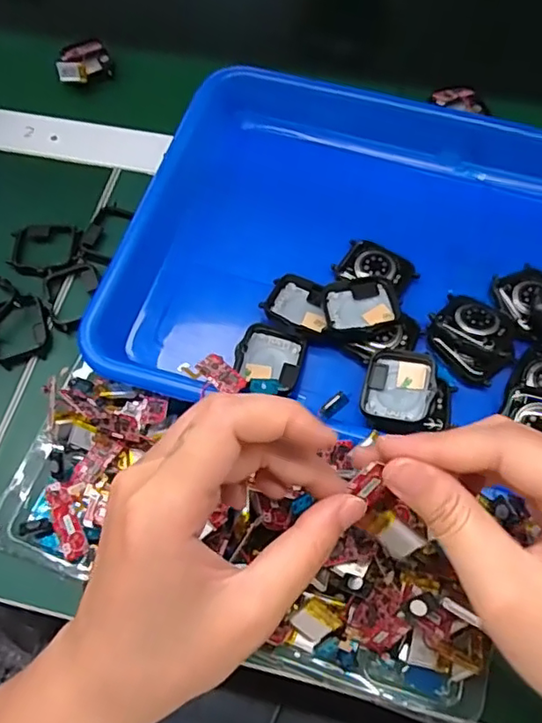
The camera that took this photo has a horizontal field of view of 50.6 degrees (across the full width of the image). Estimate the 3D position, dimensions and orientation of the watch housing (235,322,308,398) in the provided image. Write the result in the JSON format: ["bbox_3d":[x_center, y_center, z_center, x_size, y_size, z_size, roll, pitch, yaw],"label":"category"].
[{"bbox_3d":[-0.001,-0.001,0.325,0.037,0.016,0.042,15,66,9],"label":"watch housing"}]

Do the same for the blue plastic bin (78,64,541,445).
[{"bbox_3d":[0.082,-0.061,0.359,0.322,0.052,0.257,16,66,9],"label":"blue plastic bin"}]

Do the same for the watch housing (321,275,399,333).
[{"bbox_3d":[0.051,-0.032,0.331,0.040,0.011,0.035,-8,65,-2],"label":"watch housing"}]

